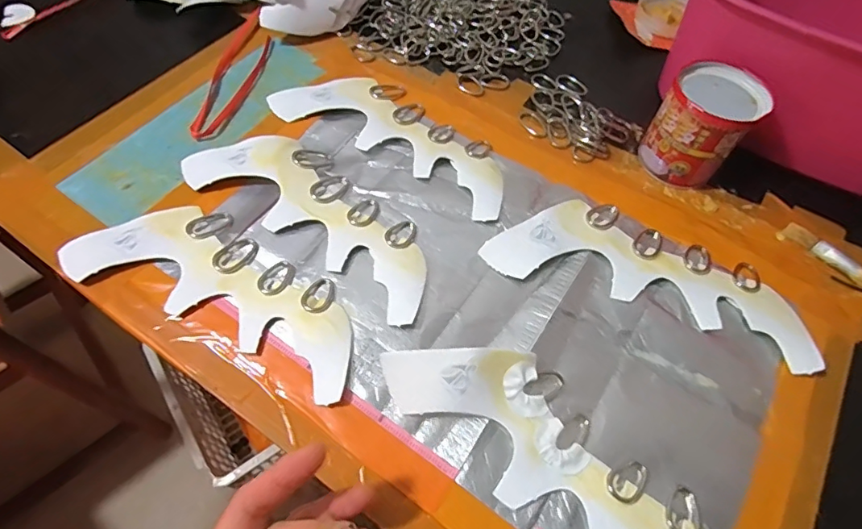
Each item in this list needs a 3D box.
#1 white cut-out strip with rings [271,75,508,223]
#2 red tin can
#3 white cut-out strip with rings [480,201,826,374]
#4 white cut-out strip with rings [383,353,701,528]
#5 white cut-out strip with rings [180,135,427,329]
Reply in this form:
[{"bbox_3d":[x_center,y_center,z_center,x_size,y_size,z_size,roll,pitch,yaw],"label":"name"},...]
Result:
[{"bbox_3d":[-0.027,-0.120,0.426,0.227,0.005,0.091,29,62,14],"label":"white cut-out strip with rings"},{"bbox_3d":[0.213,-0.109,0.388,0.067,0.075,0.057,33,63,16],"label":"red tin can"},{"bbox_3d":[0.160,0.001,0.360,0.228,0.011,0.084,18,60,8],"label":"white cut-out strip with rings"},{"bbox_3d":[0.080,0.118,0.288,0.230,0.017,0.075,38,65,14],"label":"white cut-out strip with rings"},{"bbox_3d":[-0.087,-0.045,0.376,0.227,0.014,0.080,32,63,16],"label":"white cut-out strip with rings"}]

